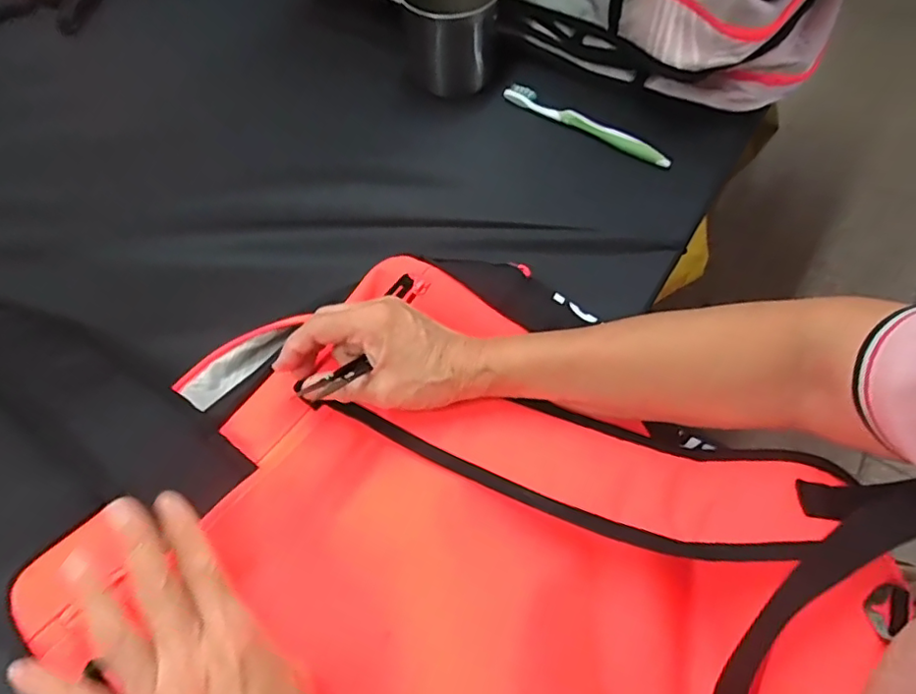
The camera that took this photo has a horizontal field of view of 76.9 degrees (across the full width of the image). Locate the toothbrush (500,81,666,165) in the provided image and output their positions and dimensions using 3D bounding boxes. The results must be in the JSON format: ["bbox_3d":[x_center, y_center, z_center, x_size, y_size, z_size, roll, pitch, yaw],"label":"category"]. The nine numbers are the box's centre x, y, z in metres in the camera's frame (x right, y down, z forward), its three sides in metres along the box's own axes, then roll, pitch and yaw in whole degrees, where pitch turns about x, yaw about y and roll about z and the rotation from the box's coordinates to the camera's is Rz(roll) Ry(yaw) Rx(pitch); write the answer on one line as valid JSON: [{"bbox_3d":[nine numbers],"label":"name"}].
[{"bbox_3d":[0.129,-0.224,0.587,0.184,0.026,0.010,32,65,18],"label":"toothbrush"}]

